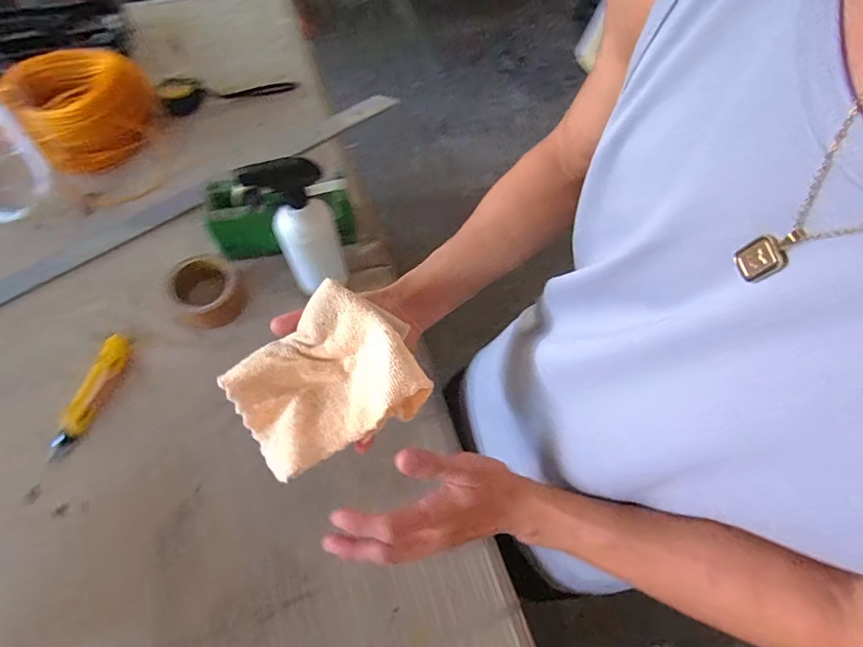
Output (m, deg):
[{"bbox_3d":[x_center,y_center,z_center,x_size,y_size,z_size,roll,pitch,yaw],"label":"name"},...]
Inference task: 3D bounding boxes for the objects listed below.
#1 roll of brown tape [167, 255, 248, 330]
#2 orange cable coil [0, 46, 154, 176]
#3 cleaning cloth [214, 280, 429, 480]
[{"bbox_3d":[-0.312,-0.043,0.642,0.095,0.049,0.104,-33,71,-19],"label":"roll of brown tape"},{"bbox_3d":[-0.569,-0.365,0.748,0.189,0.099,0.207,43,68,15],"label":"orange cable coil"},{"bbox_3d":[-0.082,0.045,0.356,0.133,0.039,0.124,-34,67,-20],"label":"cleaning cloth"}]

